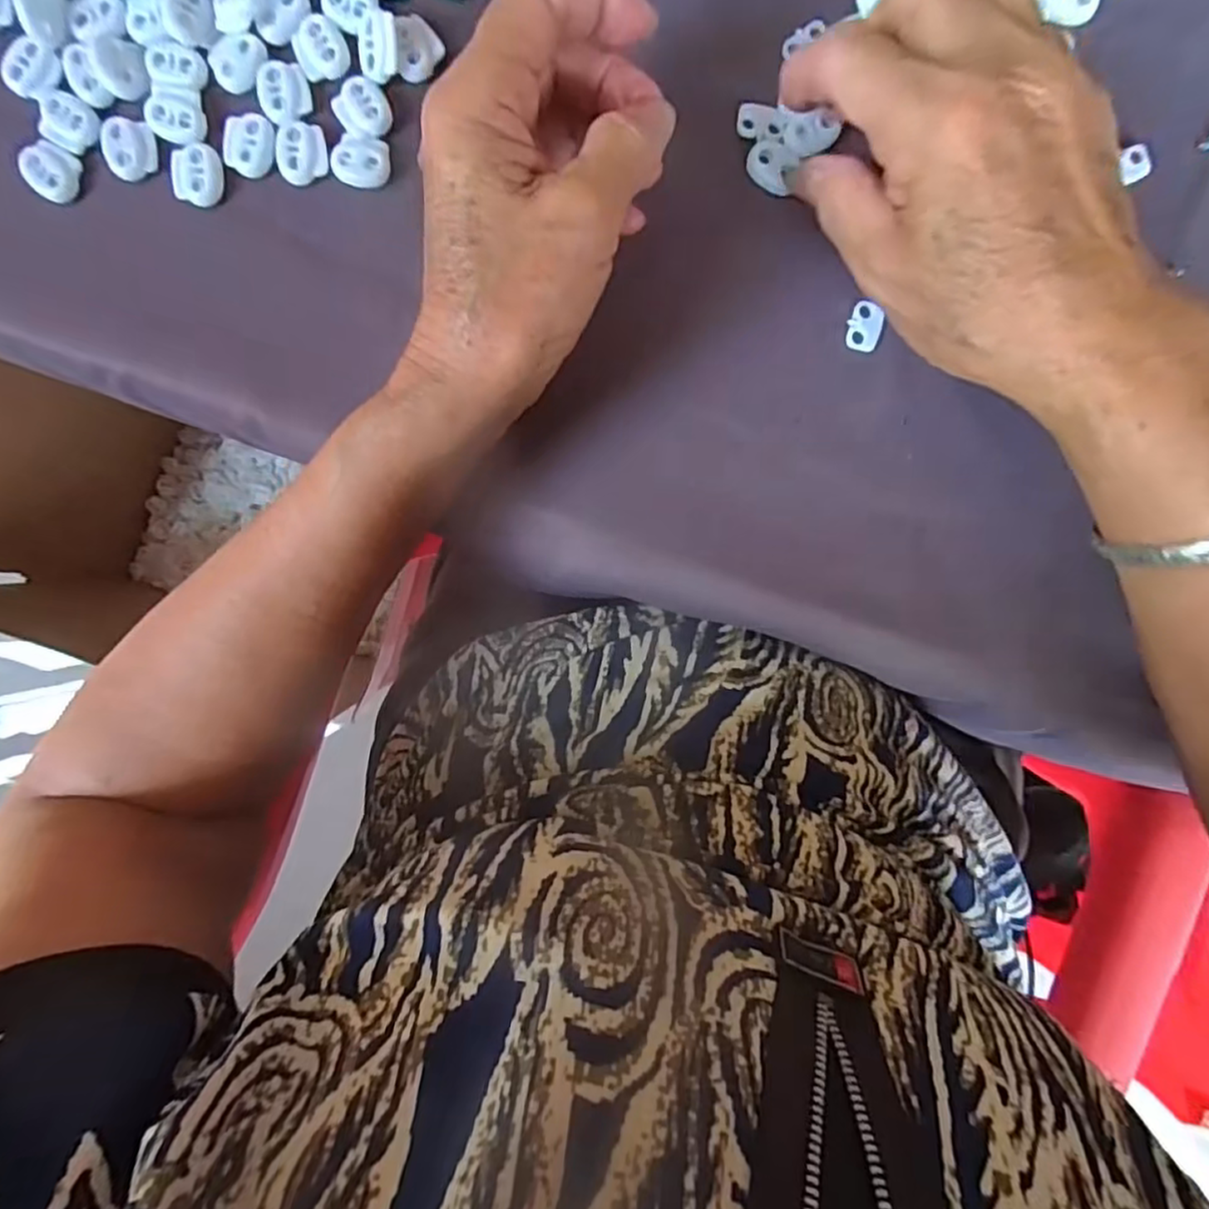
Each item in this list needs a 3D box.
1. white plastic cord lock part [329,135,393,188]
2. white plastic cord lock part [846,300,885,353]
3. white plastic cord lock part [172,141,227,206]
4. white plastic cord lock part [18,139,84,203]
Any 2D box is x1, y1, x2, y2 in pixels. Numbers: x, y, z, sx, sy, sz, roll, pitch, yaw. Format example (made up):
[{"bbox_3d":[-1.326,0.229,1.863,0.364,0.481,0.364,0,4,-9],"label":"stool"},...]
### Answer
[{"bbox_3d":[-0.094,-0.171,0.254,0.022,0.004,0.018,14,96,-1],"label":"white plastic cord lock part"},{"bbox_3d":[0.102,-0.109,0.260,0.012,0.004,0.018,14,96,-1],"label":"white plastic cord lock part"},{"bbox_3d":[-0.159,-0.168,0.257,0.019,0.004,0.022,7,96,0],"label":"white plastic cord lock part"},{"bbox_3d":[-0.217,-0.169,0.258,0.019,0.006,0.019,0,96,1],"label":"white plastic cord lock part"}]

